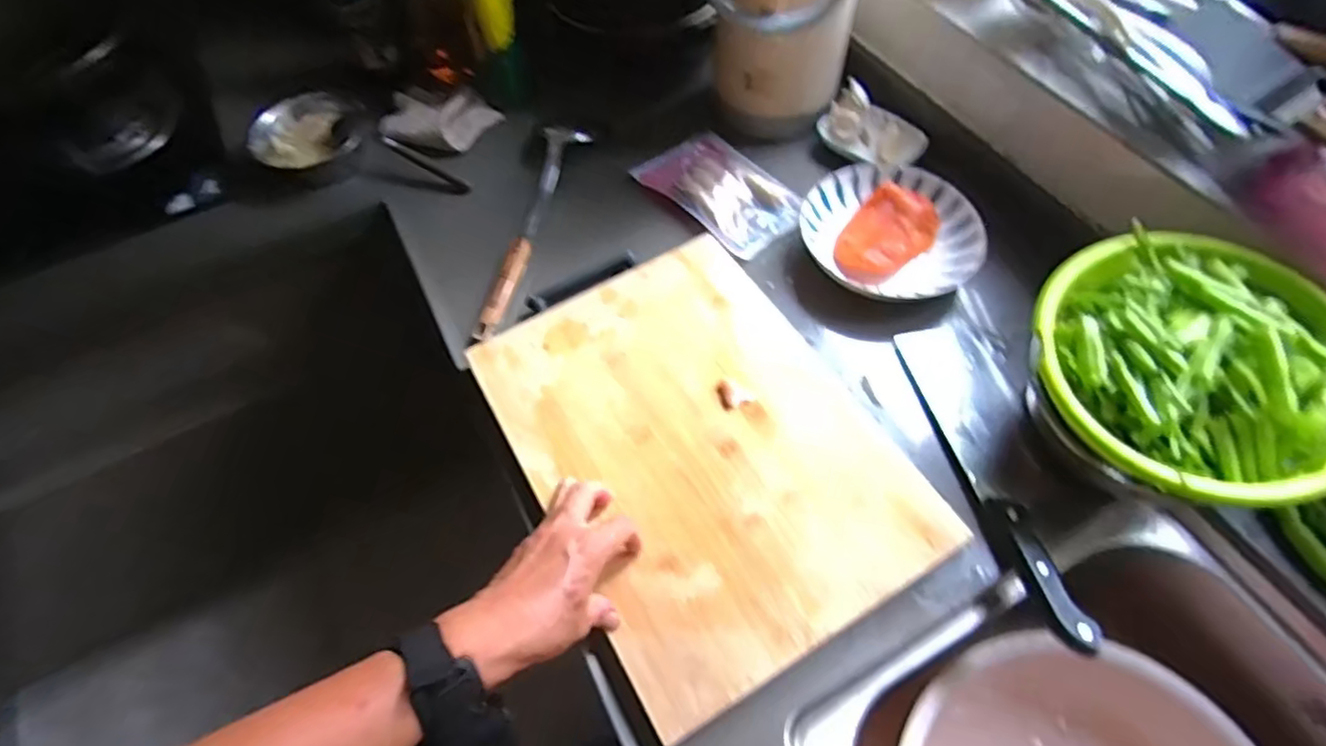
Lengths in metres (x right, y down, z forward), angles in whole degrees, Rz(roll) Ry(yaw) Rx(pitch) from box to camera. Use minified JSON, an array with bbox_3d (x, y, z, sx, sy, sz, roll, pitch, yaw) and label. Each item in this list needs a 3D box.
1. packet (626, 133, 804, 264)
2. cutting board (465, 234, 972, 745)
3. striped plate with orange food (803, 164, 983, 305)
[{"bbox_3d":[0.064,-0.207,0.713,0.106,0.013,0.176,-36,64,-17],"label":"packet"},{"bbox_3d":[0.027,0.055,0.550,0.276,0.011,0.375,-28,62,-13],"label":"cutting board"},{"bbox_3d":[0.235,-0.148,0.661,0.173,0.033,0.157,19,62,14],"label":"striped plate with orange food"}]

